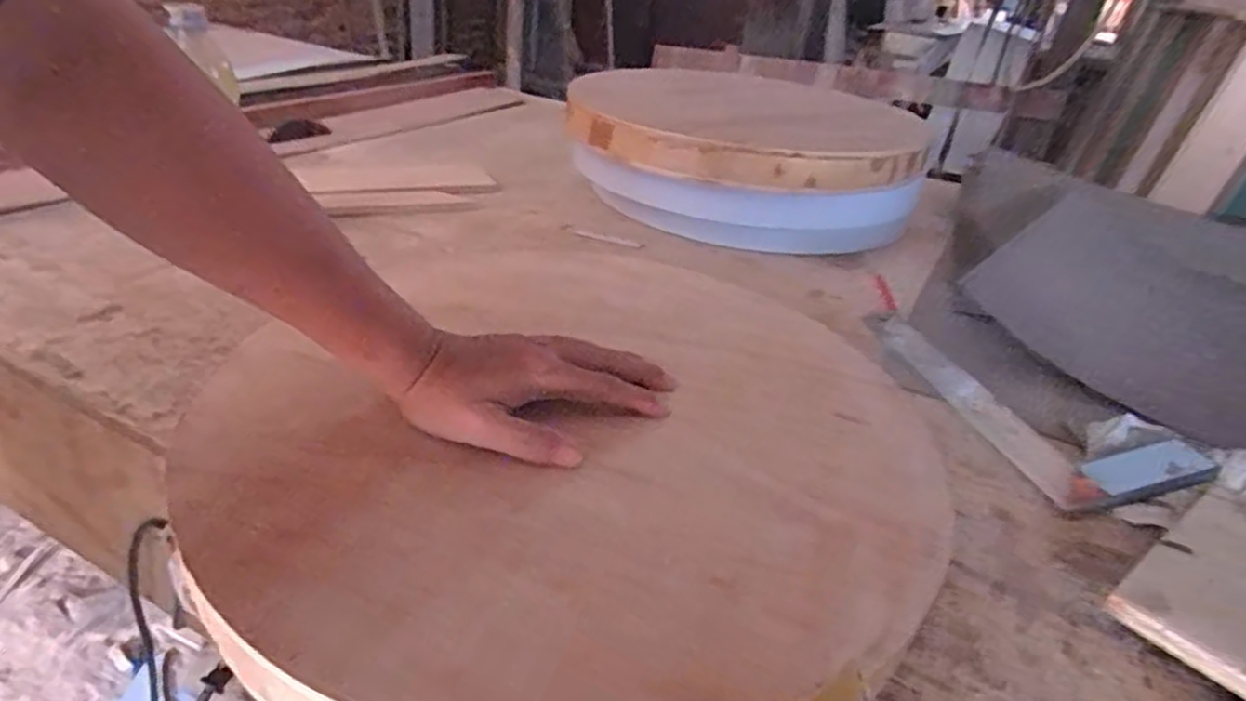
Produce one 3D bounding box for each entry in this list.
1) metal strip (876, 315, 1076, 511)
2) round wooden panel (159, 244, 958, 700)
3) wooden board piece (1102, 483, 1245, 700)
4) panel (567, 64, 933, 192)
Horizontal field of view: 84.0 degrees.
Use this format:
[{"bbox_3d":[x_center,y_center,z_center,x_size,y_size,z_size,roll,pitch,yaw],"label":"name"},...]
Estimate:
[{"bbox_3d":[0.308,0.039,0.617,0.044,0.014,0.262,-2,33,-14],"label":"metal strip"},{"bbox_3d":[-0.040,0.051,0.488,0.464,0.042,0.476,5,32,-3],"label":"round wooden panel"},{"bbox_3d":[0.376,0.136,0.418,0.181,0.024,0.084,-17,39,-34],"label":"wooden board piece"},{"bbox_3d":[0.163,-0.303,0.932,0.424,0.060,0.401,5,32,-3],"label":"panel"}]

